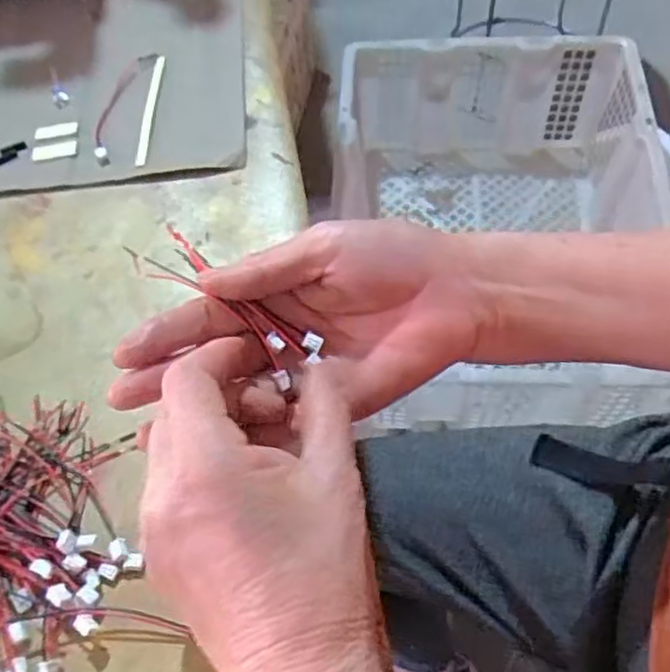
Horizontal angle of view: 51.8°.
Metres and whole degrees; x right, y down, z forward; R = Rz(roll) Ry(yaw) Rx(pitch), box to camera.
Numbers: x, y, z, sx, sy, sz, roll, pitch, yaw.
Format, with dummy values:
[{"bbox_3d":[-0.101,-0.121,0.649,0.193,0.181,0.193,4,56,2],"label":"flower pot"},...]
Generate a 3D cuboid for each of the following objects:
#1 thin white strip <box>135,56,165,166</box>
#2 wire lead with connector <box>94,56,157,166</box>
[{"bbox_3d":[-0.119,-0.147,0.443,0.007,0.004,0.099,-2,58,2],"label":"thin white strip"},{"bbox_3d":[-0.137,-0.150,0.443,0.016,0.007,0.103,7,59,7],"label":"wire lead with connector"}]

